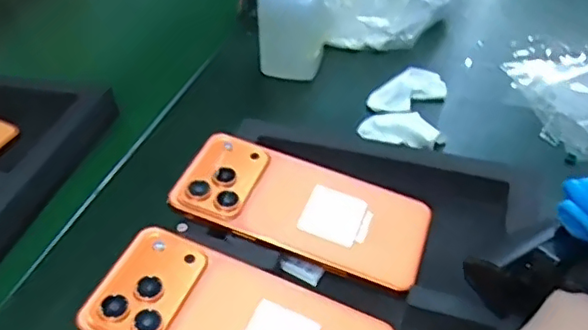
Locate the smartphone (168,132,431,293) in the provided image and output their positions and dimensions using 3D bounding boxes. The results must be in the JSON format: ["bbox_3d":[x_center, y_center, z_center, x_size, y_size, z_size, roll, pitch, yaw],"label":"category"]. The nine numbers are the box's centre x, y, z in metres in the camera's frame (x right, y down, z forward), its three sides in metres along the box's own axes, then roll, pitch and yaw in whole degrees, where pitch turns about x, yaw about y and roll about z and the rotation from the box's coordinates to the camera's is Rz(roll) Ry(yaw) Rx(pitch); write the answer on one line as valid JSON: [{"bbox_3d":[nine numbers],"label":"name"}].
[{"bbox_3d":[0.007,0.025,0.385,0.159,0.007,0.078,21,47,8],"label":"smartphone"}]

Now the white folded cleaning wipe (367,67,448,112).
[{"bbox_3d":[0.104,-0.067,0.512,0.077,0.021,0.039,-30,47,-29],"label":"white folded cleaning wipe"}]

